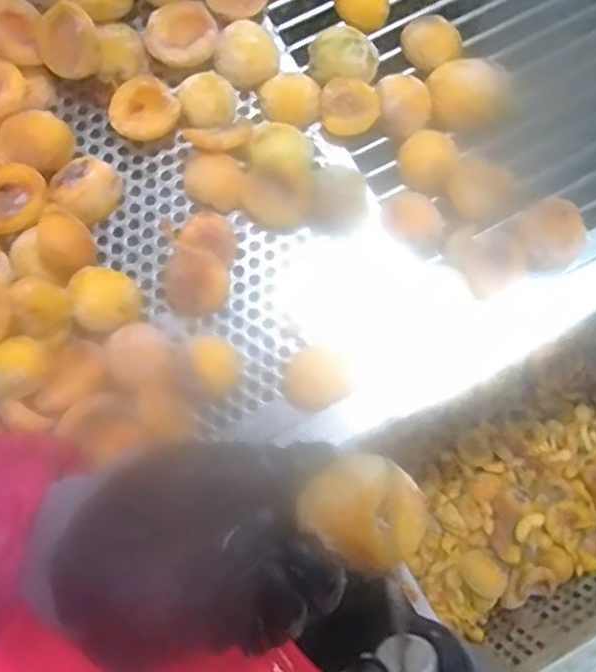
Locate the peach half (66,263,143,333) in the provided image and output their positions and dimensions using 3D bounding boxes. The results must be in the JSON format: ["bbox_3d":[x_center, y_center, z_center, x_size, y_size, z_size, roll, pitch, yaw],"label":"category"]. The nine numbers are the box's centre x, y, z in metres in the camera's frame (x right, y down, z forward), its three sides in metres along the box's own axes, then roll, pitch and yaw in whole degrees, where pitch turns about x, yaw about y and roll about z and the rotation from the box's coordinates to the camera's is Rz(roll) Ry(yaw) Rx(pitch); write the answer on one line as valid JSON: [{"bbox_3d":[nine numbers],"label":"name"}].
[{"bbox_3d":[-0.157,-0.030,0.564,0.049,0.030,0.054,-15,79,-3],"label":"peach half"}]

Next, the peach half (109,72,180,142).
[{"bbox_3d":[-0.134,-0.193,0.608,0.056,0.029,0.053,0,79,0],"label":"peach half"}]

